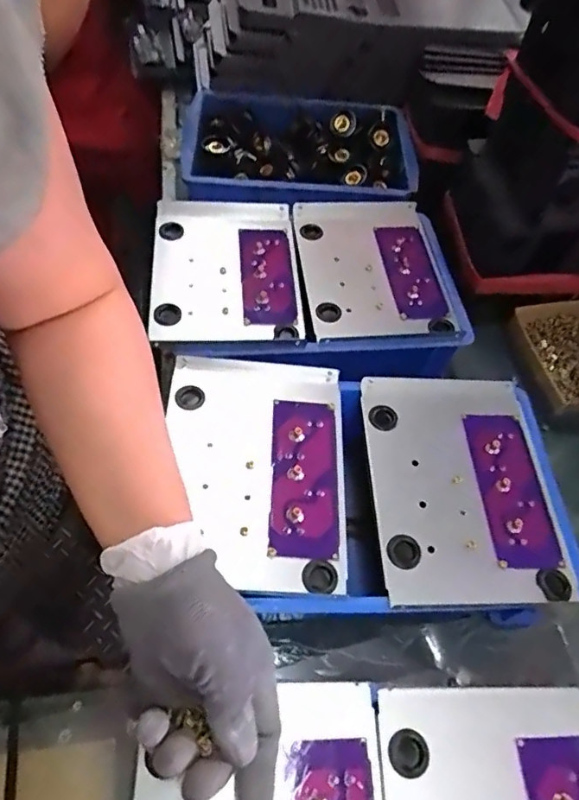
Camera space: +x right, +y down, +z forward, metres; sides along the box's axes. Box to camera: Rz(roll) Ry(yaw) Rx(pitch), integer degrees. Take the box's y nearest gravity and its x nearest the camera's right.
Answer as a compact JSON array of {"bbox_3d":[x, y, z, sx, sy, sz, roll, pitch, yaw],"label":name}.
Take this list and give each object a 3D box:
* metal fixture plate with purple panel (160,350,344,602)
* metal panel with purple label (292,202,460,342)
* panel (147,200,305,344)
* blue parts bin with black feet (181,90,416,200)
[{"bbox_3d":[-0.029,0.055,0.453,0.140,0.021,0.198,3,57,-3],"label":"metal fixture plate with purple panel"},{"bbox_3d":[0.087,-0.144,0.591,0.144,0.023,0.204,-3,57,-7],"label":"metal panel with purple label"},{"bbox_3d":[-0.068,-0.140,0.579,0.146,0.024,0.199,-2,57,-6],"label":"panel"},{"bbox_3d":[0.011,-0.317,0.733,0.289,0.061,0.209,1,57,-4],"label":"blue parts bin with black feet"}]

